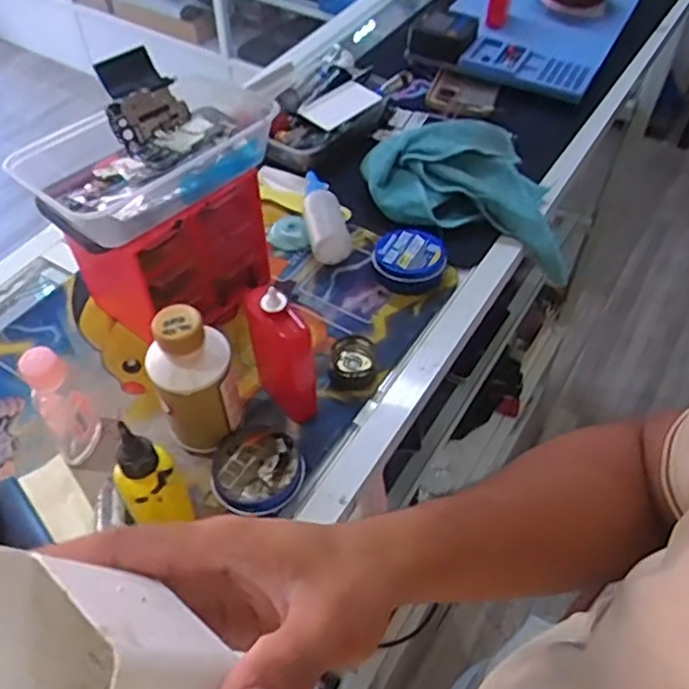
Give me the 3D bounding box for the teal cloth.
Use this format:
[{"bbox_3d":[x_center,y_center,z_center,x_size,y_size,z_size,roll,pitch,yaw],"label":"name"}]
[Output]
[{"bbox_3d":[0.120,-0.155,0.661,0.203,0.090,0.127,7,51,5],"label":"teal cloth"}]

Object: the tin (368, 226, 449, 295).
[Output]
[{"bbox_3d":[0.057,-0.076,0.595,0.064,0.035,0.065,0,51,0],"label":"tin"}]

